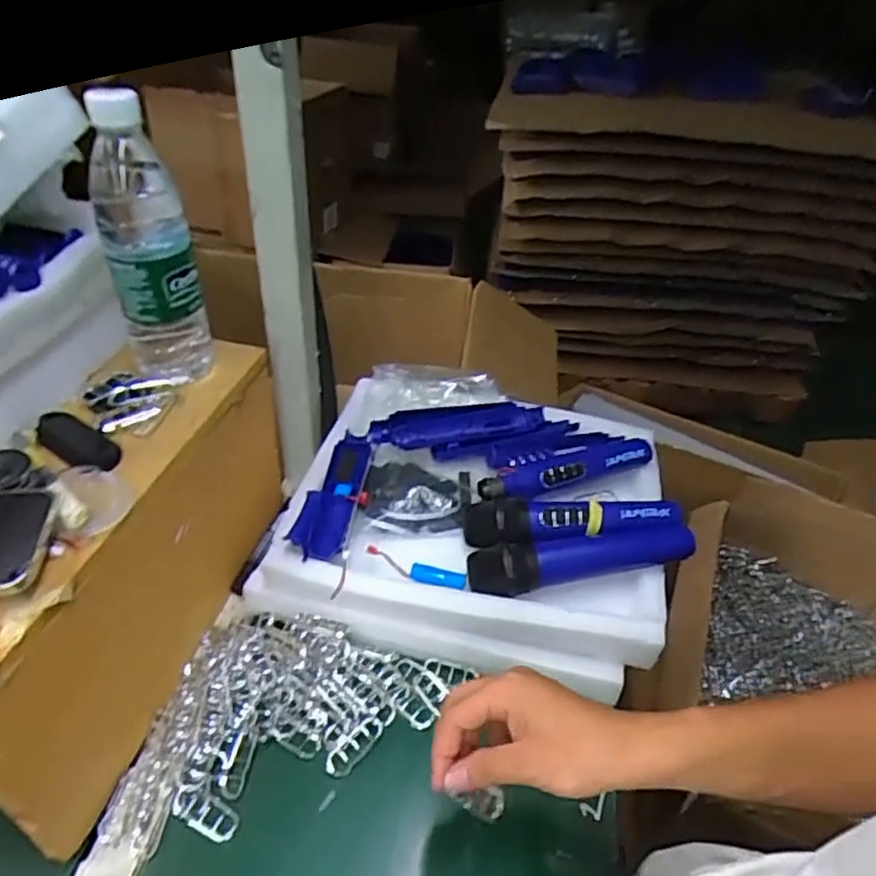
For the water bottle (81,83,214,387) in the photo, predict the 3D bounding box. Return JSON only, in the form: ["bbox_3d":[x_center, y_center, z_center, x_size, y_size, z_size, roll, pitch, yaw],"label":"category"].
[{"bbox_3d":[-0.237,-0.153,0.528,0.066,0.235,0.073,-10,41,-17],"label":"water bottle"}]

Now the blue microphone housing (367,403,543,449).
[{"bbox_3d":[0.022,-0.015,0.701,0.184,0.028,0.042,-9,41,-16],"label":"blue microphone housing"}]

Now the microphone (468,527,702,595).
[{"bbox_3d":[0.127,0.106,0.571,0.195,0.037,0.039,-3,40,-9],"label":"microphone"}]

